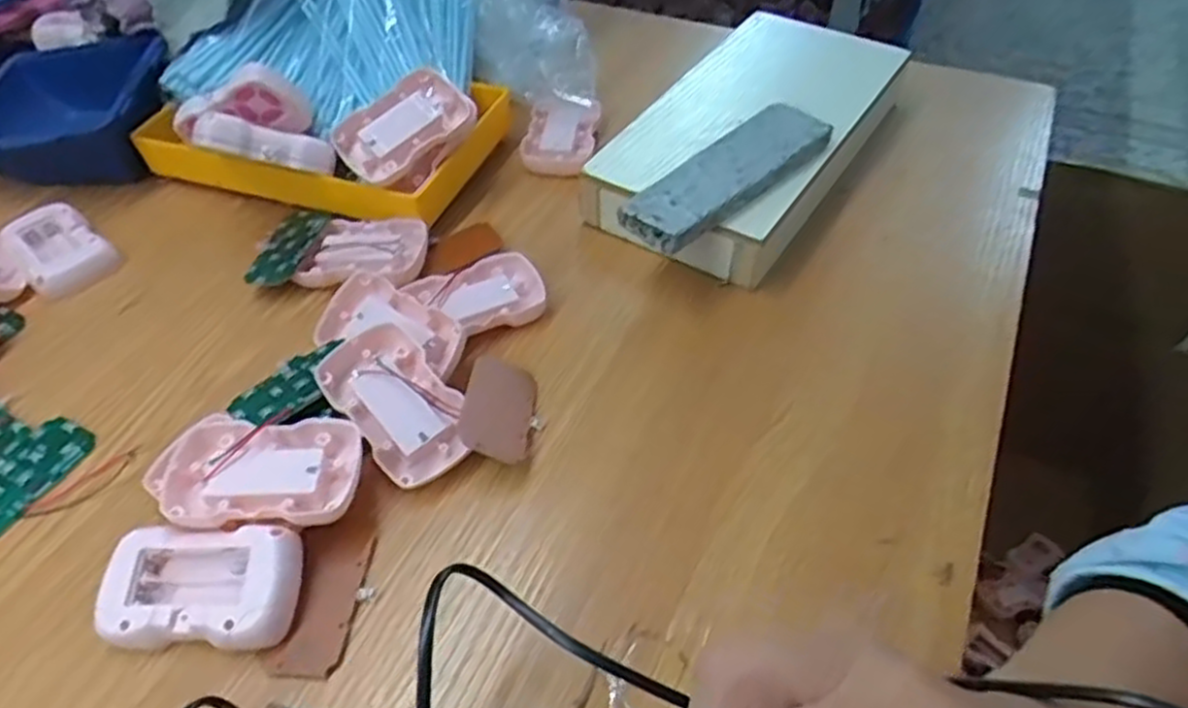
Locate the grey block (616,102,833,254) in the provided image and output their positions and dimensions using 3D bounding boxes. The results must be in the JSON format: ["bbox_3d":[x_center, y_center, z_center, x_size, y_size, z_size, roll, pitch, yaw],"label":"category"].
[{"bbox_3d":[0.085,-0.113,0.479,0.154,0.022,0.043,-33,56,-25],"label":"grey block"}]

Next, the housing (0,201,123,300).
[{"bbox_3d":[-0.363,-0.072,0.519,0.080,0.016,0.050,33,57,27],"label":"housing"}]

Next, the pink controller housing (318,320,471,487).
[{"bbox_3d":[-0.104,0.026,0.408,0.053,0.018,0.088,-38,76,-17],"label":"pink controller housing"}]

